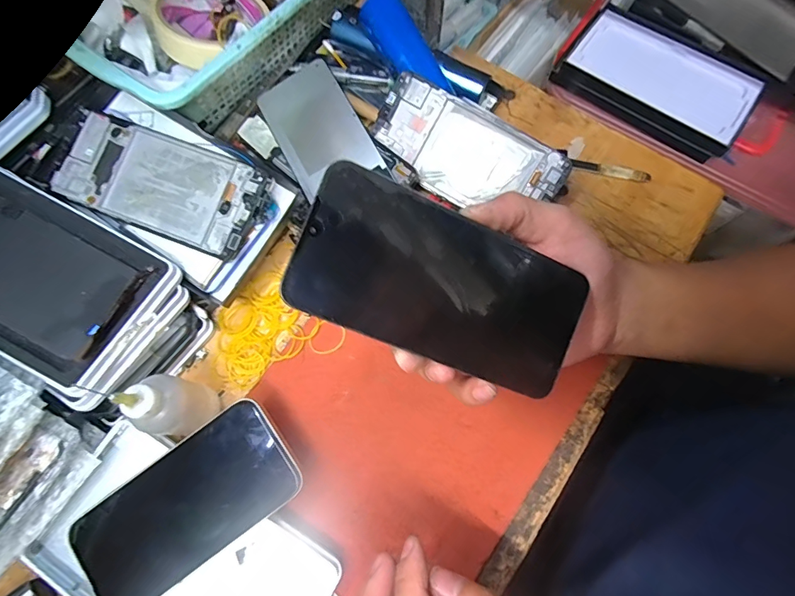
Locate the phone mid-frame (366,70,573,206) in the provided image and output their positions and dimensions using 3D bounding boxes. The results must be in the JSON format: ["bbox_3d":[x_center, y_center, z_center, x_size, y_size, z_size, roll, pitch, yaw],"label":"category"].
[{"bbox_3d":[0.054,-0.115,0.353,0.153,0.005,0.069,32,106,5],"label":"phone mid-frame"}]

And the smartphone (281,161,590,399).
[{"bbox_3d":[0.026,-0.005,0.226,0.154,0.004,0.073,23,88,-14],"label":"smartphone"}]

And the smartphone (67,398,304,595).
[{"bbox_3d":[-0.133,0.131,0.277,0.146,0.004,0.070,-36,80,-3],"label":"smartphone"}]

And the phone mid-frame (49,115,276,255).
[{"bbox_3d":[-0.169,-0.083,0.321,0.147,0.011,0.070,21,85,4],"label":"phone mid-frame"}]

